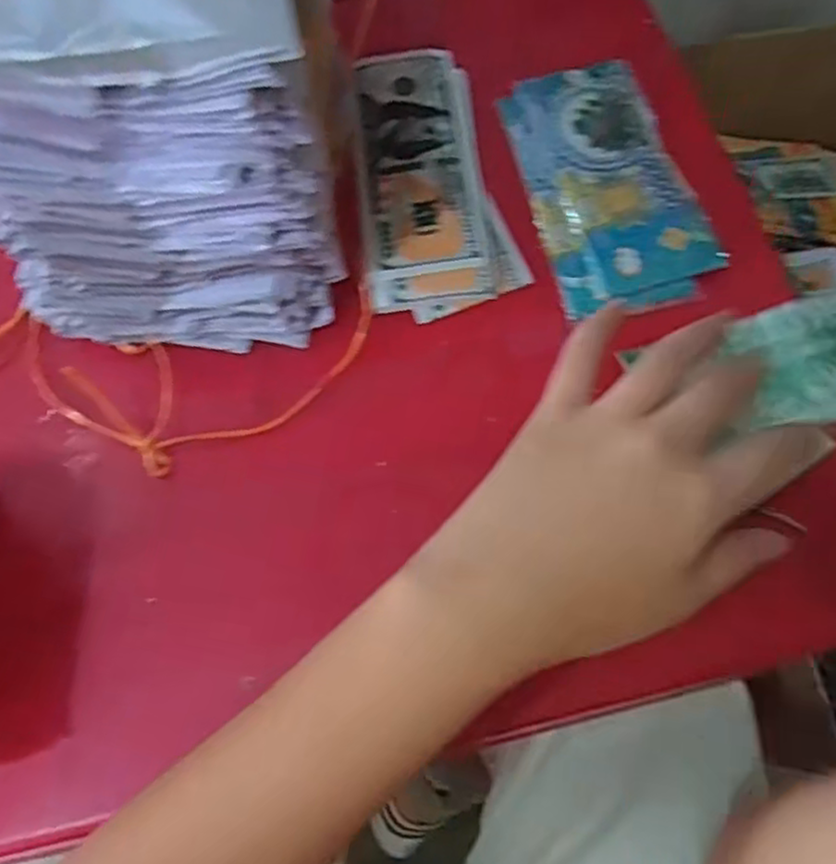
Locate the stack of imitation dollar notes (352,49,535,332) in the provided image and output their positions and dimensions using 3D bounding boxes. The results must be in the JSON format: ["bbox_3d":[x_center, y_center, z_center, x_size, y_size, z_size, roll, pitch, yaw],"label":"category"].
[{"bbox_3d":[0.002,-0.139,0.382,0.078,0.009,0.160,-13,72,-2],"label":"stack of imitation dollar notes"}]

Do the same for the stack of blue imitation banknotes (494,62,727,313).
[{"bbox_3d":[0.100,-0.134,0.374,0.081,0.011,0.151,-13,72,-2],"label":"stack of blue imitation banknotes"}]

